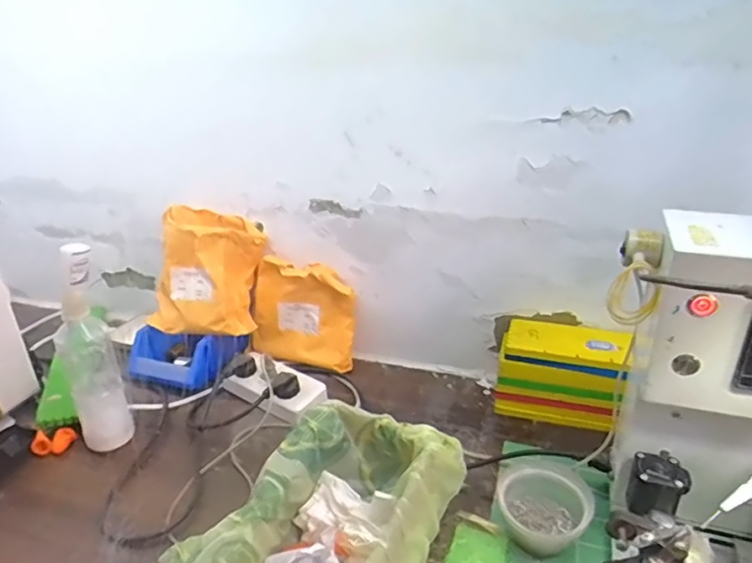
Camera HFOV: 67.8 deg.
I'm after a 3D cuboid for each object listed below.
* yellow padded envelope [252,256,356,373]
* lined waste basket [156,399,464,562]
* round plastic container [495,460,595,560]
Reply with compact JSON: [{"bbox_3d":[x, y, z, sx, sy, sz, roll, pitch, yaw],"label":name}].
[{"bbox_3d":[-0.116,0.051,0.881,0.169,0.161,0.025,10,18,18],"label":"yellow padded envelope"},{"bbox_3d":[-0.045,0.249,0.561,0.190,0.107,0.292,9,28,21],"label":"lined waste basket"},{"bbox_3d":[0.184,0.245,0.615,0.098,0.058,0.096,-1,26,1],"label":"round plastic container"}]

